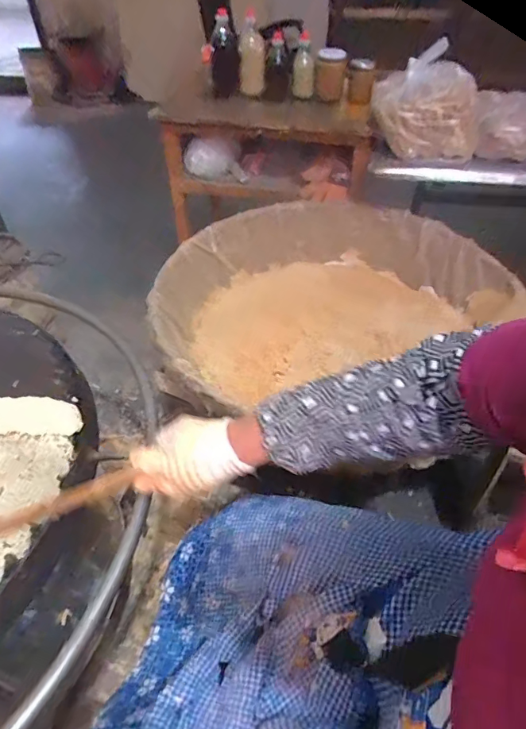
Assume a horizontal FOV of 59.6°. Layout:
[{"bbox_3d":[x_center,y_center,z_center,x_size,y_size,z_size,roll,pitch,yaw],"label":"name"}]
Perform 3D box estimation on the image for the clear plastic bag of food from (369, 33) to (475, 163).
[{"bbox_3d":[0.324,-0.525,0.915,0.202,0.189,0.139,10,47,10],"label":"clear plastic bag of food"}]

